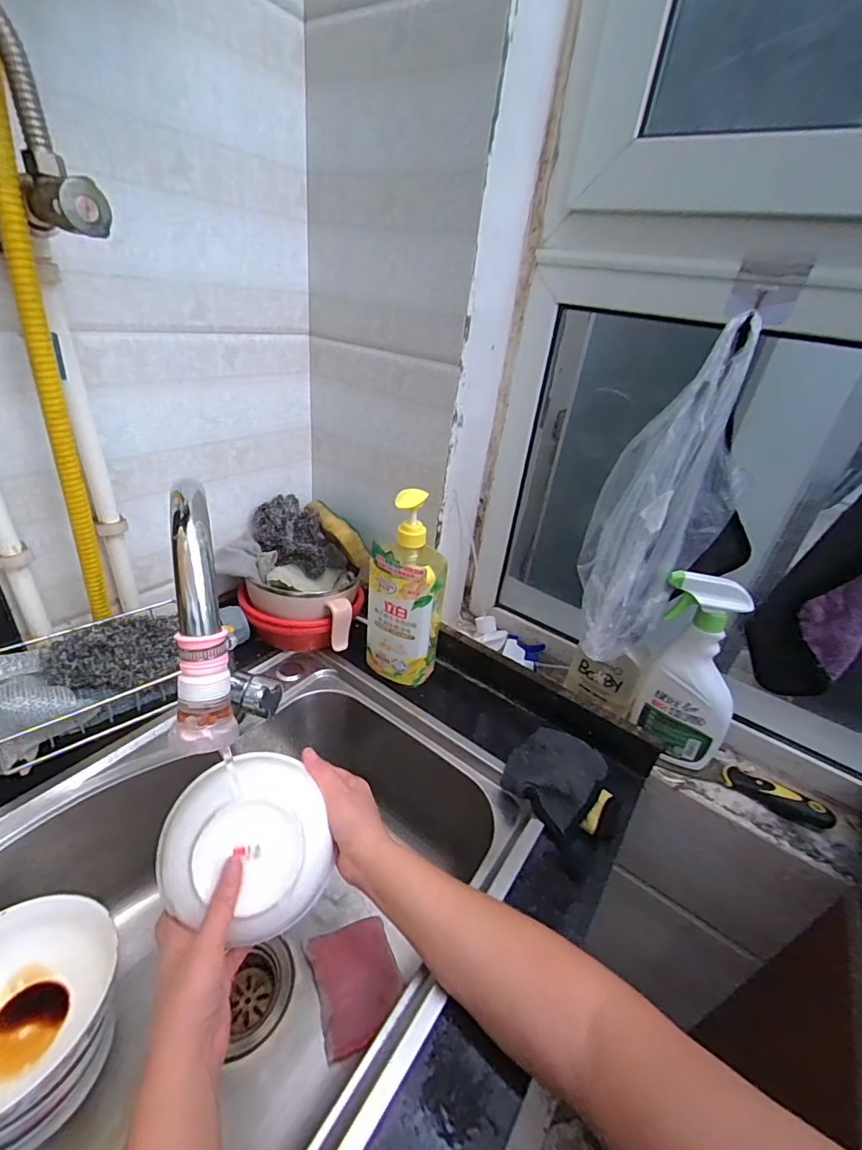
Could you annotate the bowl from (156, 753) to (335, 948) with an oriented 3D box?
[{"bbox_3d":[-0.152,0.228,0.405,0.147,0.068,0.132,27,68,-7],"label":"bowl"}]

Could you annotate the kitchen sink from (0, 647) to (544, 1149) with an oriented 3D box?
[{"bbox_3d":[-0.215,0.367,0.479,0.425,0.233,0.572,26,36,27],"label":"kitchen sink"}]

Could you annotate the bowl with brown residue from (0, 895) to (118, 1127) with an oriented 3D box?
[{"bbox_3d":[-0.351,0.364,0.388,0.138,0.064,0.154,-17,39,-35],"label":"bowl with brown residue"}]

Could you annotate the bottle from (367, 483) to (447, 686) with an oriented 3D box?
[{"bbox_3d":[-0.032,0.025,0.607,0.098,0.258,0.052,8,31,1],"label":"bottle"}]

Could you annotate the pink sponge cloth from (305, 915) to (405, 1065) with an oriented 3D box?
[{"bbox_3d":[-0.081,0.440,0.517,0.086,0.008,0.104,-20,46,-16],"label":"pink sponge cloth"}]

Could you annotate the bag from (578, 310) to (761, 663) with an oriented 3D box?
[{"bbox_3d":[0.242,-0.075,0.520,0.134,0.324,0.118,-13,37,-29],"label":"bag"}]

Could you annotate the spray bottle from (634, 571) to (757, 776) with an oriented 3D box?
[{"bbox_3d":[0.309,0.115,0.556,0.118,0.229,0.048,32,39,34],"label":"spray bottle"}]

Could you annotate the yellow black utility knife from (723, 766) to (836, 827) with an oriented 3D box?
[{"bbox_3d":[0.405,0.261,0.559,0.107,0.030,0.023,26,36,27],"label":"yellow black utility knife"}]

